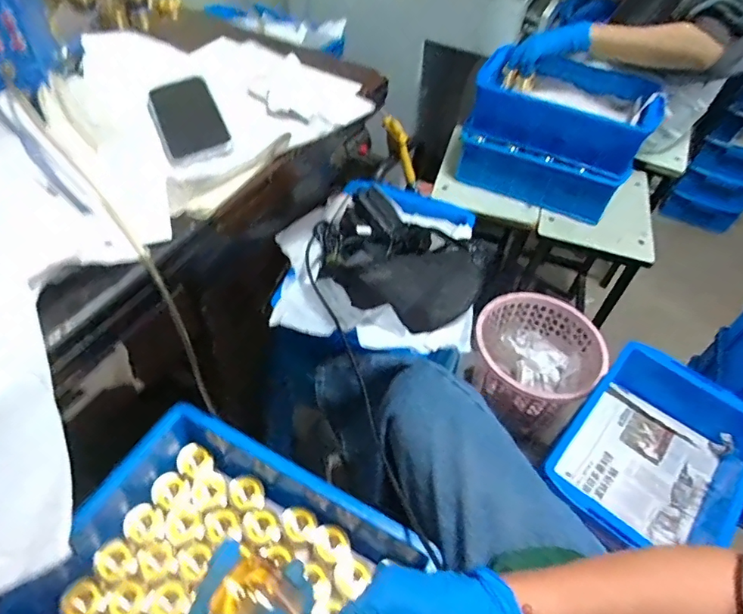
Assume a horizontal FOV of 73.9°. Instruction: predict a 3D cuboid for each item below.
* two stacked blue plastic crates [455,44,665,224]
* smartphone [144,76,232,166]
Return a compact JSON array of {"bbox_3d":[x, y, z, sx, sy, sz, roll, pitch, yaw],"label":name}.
[{"bbox_3d":[0.402,-0.383,1.114,0.357,0.238,0.259,27,52,16],"label":"two stacked blue plastic crates"},{"bbox_3d":[-0.215,-0.218,0.580,0.076,0.008,0.135,-25,66,-7],"label":"smartphone"}]

